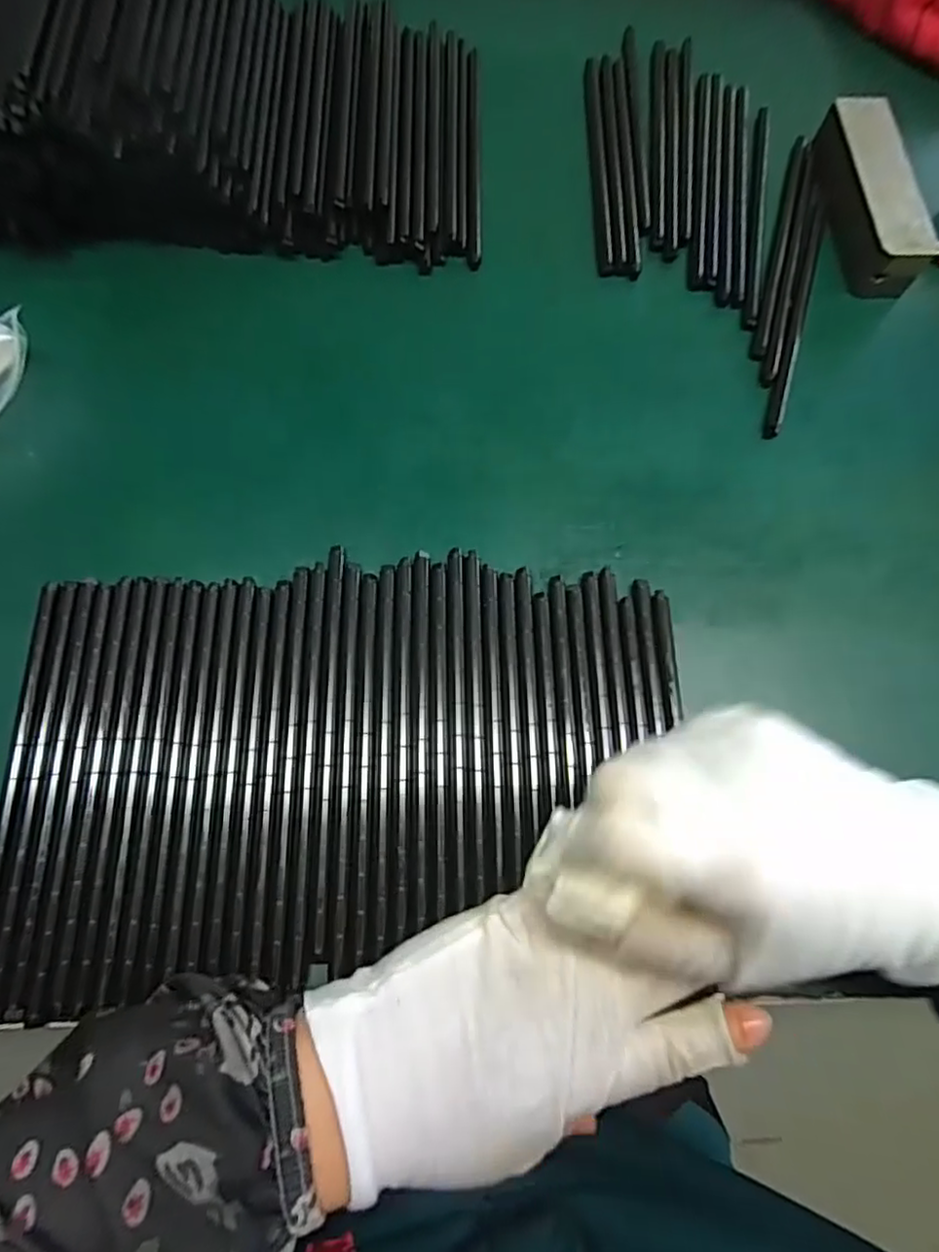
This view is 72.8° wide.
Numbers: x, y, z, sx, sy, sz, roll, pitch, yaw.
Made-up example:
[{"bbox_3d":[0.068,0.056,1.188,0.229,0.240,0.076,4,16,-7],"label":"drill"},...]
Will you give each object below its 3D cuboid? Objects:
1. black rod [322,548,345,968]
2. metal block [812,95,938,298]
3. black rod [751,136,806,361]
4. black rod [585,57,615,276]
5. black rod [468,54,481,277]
[{"bbox_3d":[-0.059,0.046,0.270,0.008,0.004,0.173,-1,72,-2],"label":"black rod"},{"bbox_3d":[0.231,-0.249,0.366,0.035,0.030,0.120,-4,72,-3],"label":"metal block"},{"bbox_3d":[0.182,-0.226,0.368,0.009,0.004,0.172,17,72,3],"label":"black rod"},{"bbox_3d":[0.078,-0.283,0.387,0.009,0.008,0.172,1,72,-2],"label":"black rod"},{"bbox_3d":[0.003,-0.287,0.384,0.008,0.005,0.173,1,72,-2],"label":"black rod"}]

